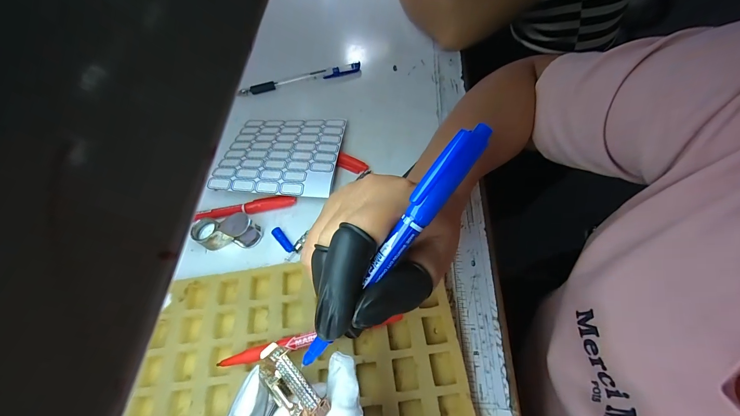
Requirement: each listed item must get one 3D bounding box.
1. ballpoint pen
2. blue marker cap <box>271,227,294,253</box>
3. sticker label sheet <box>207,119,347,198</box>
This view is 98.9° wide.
[{"bbox_3d":[-0.088,-0.164,0.402,0.154,0.010,0.018,-17,60,-4],"label":"ballpoint pen"},{"bbox_3d":[-0.079,0.030,0.287,0.009,0.008,0.028,-35,63,-14],"label":"blue marker cap"},{"bbox_3d":[-0.091,-0.056,0.329,0.118,0.018,0.105,3,60,7],"label":"sticker label sheet"}]

